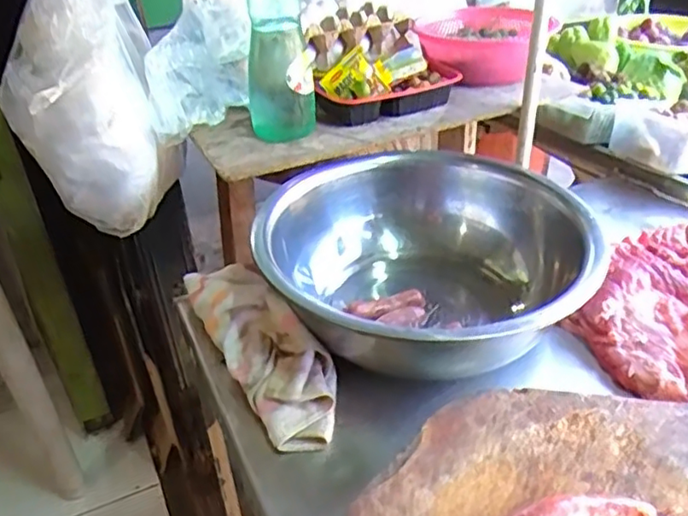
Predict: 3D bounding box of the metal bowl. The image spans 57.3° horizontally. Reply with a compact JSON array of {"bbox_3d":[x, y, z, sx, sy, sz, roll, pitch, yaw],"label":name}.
[{"bbox_3d":[0.081,0.008,0.747,0.334,0.163,0.370,-12,35,-12],"label":"metal bowl"}]

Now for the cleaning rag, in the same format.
[{"bbox_3d":[-0.091,0.084,0.690,0.092,0.071,0.281,-21,38,-23],"label":"cleaning rag"}]

